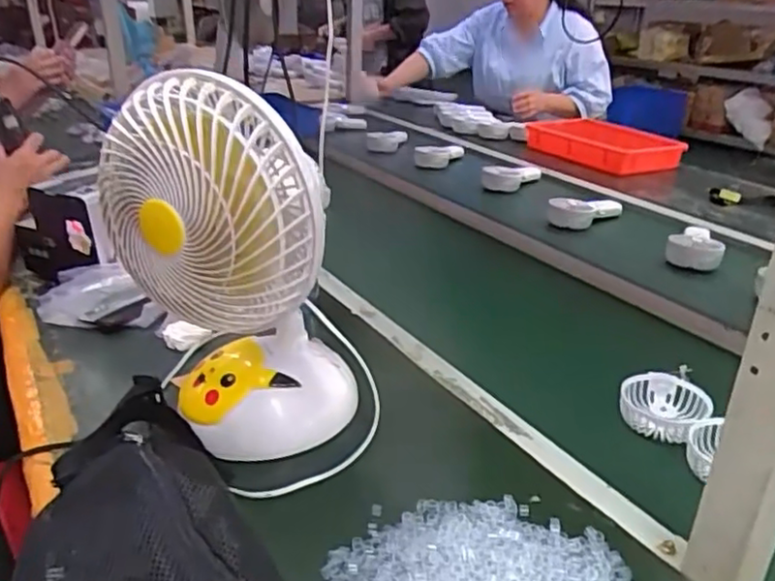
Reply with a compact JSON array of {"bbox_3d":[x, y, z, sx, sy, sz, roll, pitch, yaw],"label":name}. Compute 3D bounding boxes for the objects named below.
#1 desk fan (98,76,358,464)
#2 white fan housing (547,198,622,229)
[{"bbox_3d":[-0.133,-0.014,0.595,0.182,0.324,0.139,10,26,18],"label":"desk fan"},{"bbox_3d":[0.393,-0.161,1.329,0.169,0.047,0.080,-16,30,-33],"label":"white fan housing"}]

